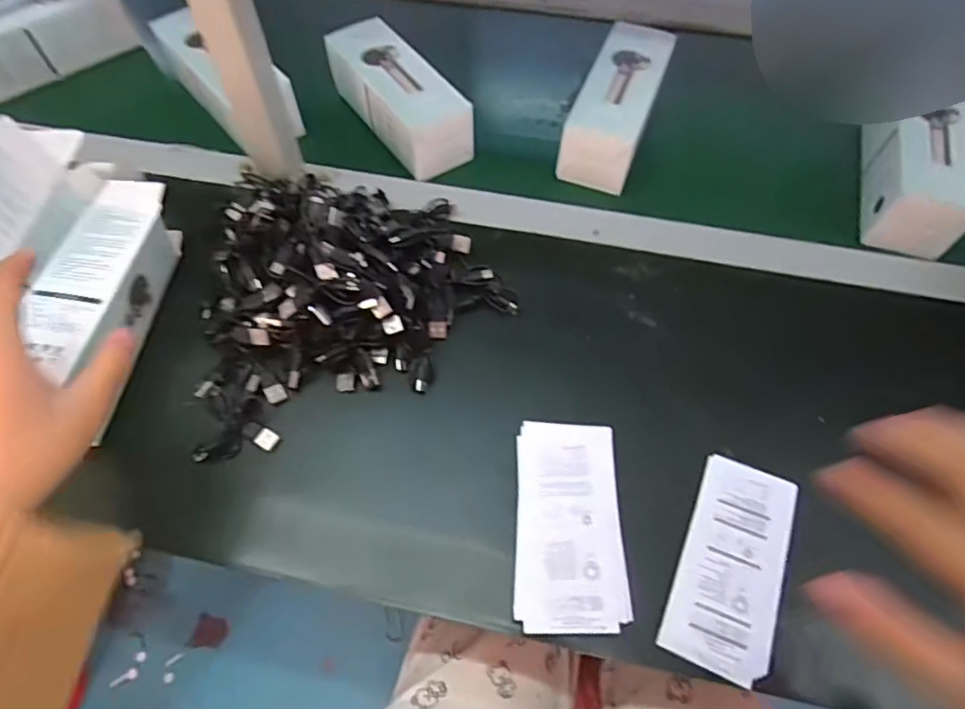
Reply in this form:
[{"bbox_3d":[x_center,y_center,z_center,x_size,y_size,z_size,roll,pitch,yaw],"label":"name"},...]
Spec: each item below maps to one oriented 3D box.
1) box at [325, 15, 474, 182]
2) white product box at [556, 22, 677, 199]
[{"bbox_3d":[-0.082,-0.240,0.547,0.066,0.061,0.171,-32,64,-17],"label":"box"},{"bbox_3d":[0.123,-0.228,0.537,0.061,0.059,0.170,19,61,11],"label":"white product box"}]

